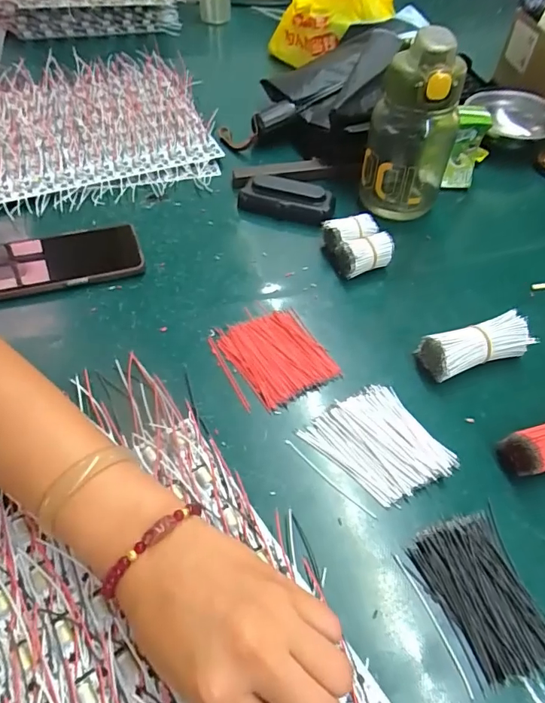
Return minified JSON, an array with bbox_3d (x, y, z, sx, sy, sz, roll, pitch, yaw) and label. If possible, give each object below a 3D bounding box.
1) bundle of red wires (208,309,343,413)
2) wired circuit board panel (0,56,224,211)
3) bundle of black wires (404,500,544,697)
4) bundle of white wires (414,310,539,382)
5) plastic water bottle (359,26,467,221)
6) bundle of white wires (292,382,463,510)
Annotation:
[{"bbox_3d":[0.001,0.004,0.398,0.087,0.005,0.090,-22,56,-19],"label":"bundle of red wires"},{"bbox_3d":[-0.250,-0.301,0.614,0.308,0.032,0.324,-15,54,-14],"label":"wired circuit board panel"},{"bbox_3d":[0.131,0.148,0.286,0.065,0.012,0.088,-13,54,-13],"label":"bundle of black wires"},{"bbox_3d":[0.171,-0.004,0.396,0.087,0.037,0.036,-13,54,-13],"label":"bundle of white wires"},{"bbox_3d":[0.151,-0.238,0.493,0.090,0.174,0.105,19,53,12],"label":"plastic water bottle"},{"bbox_3d":[0.079,0.070,0.348,0.081,0.009,0.085,-25,57,-21],"label":"bundle of white wires"}]

